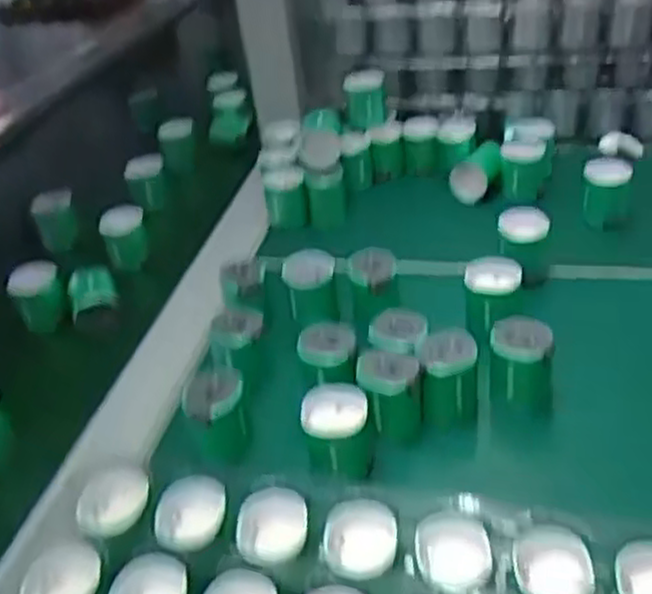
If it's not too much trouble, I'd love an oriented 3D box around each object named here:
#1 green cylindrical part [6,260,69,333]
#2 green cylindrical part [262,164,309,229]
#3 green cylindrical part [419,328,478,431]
[{"bbox_3d":[-0.186,0.000,0.514,0.031,0.035,0.031,-4,37,3],"label":"green cylindrical part"},{"bbox_3d":[-0.029,-0.071,0.584,0.030,0.040,0.036,-7,37,0],"label":"green cylindrical part"},{"bbox_3d":[0.062,0.044,0.396,0.027,0.054,0.022,0,38,9],"label":"green cylindrical part"}]

